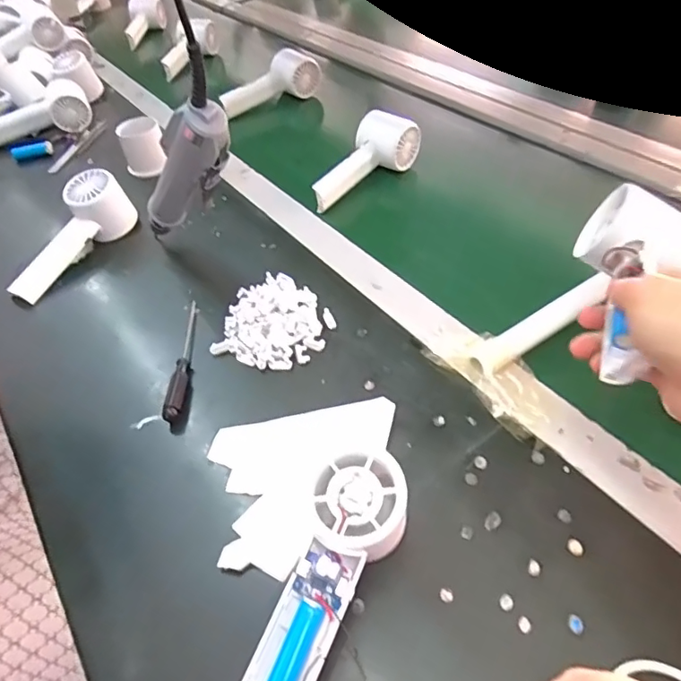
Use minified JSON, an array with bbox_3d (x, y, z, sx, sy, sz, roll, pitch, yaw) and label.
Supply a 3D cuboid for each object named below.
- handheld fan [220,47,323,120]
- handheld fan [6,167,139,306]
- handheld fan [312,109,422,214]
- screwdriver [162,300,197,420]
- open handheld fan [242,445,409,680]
[{"bbox_3d":[-0.114,-0.391,0.822,0.168,0.050,0.061,-28,49,-20],"label":"handheld fan"},{"bbox_3d":[-0.288,-0.106,0.574,0.049,0.056,0.156,22,69,24],"label":"handheld fan"},{"bbox_3d":[0.031,-0.203,0.613,0.072,0.047,0.142,19,52,23],"label":"handheld fan"},{"bbox_3d":[-0.131,0.011,0.454,0.011,0.020,0.135,-5,47,2],"label":"screwdriver"},{"bbox_3d":[-0.008,0.140,0.302,0.051,0.050,0.157,19,70,22],"label":"open handheld fan"}]

